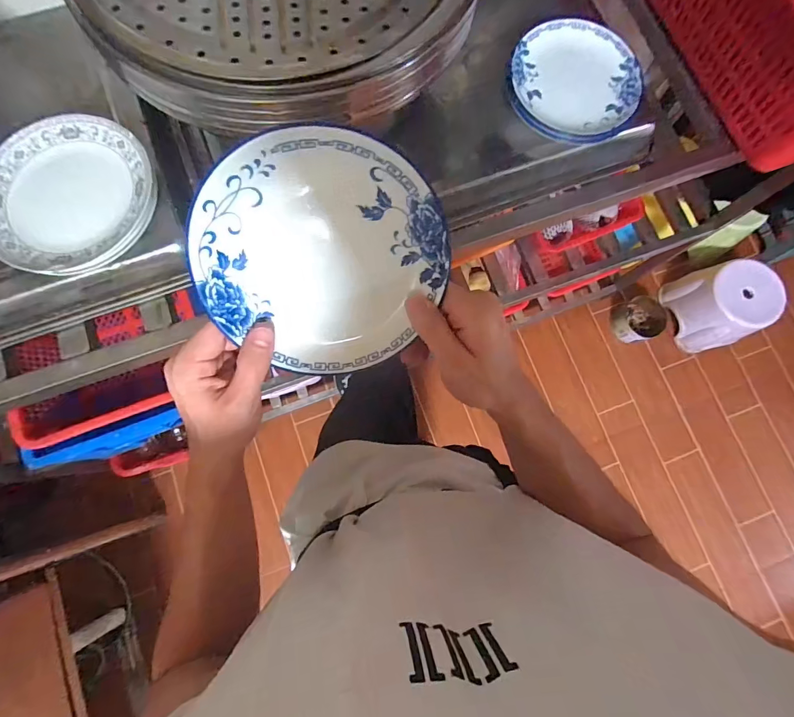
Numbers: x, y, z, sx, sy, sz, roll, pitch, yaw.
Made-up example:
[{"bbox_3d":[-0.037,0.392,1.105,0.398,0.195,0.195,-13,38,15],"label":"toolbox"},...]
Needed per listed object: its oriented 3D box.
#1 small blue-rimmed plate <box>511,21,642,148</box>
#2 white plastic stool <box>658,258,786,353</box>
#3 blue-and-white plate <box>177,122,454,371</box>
[{"bbox_3d":[0.213,-0.331,0.482,0.153,0.025,0.138,36,80,6],"label":"small blue-rimmed plate"},{"bbox_3d":[1.092,-0.189,1.371,0.223,0.229,0.262,-26,81,-6],"label":"white plastic stool"},{"bbox_3d":[-0.047,-0.062,0.267,0.155,0.155,0.017,-8,34,-5],"label":"blue-and-white plate"}]

